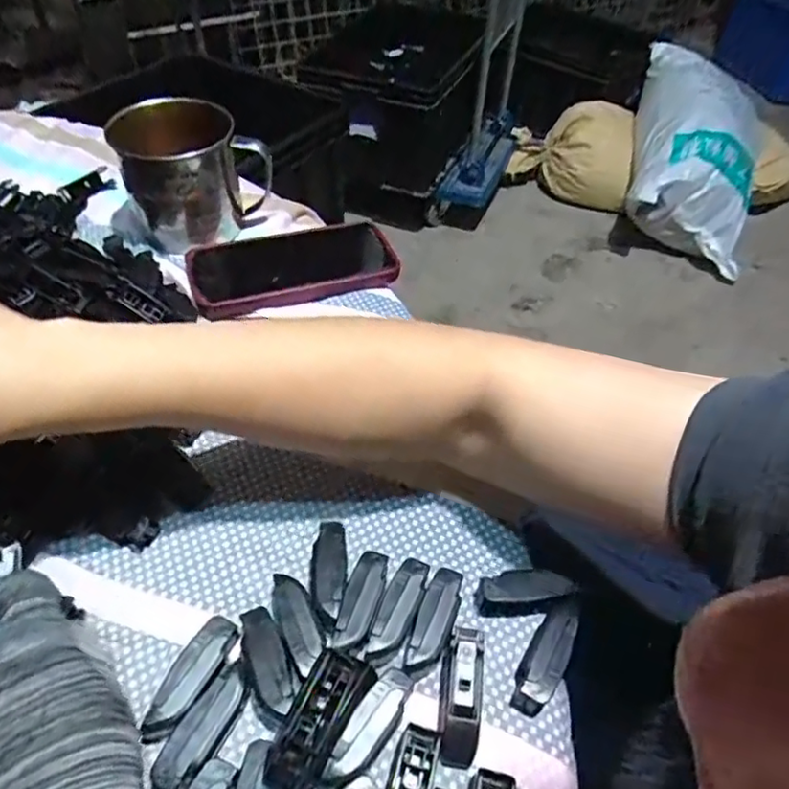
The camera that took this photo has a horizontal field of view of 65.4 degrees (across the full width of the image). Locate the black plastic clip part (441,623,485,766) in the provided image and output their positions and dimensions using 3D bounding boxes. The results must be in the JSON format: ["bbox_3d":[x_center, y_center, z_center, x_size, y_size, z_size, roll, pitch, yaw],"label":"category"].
[{"bbox_3d":[0.030,0.138,0.283,0.018,0.016,0.054,7,49,3],"label":"black plastic clip part"}]

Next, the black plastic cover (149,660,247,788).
[{"bbox_3d":[-0.083,0.146,0.267,0.021,0.007,0.055,26,53,18],"label":"black plastic cover"}]

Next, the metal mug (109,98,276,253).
[{"bbox_3d":[-0.166,-0.177,0.494,0.116,0.093,0.077,-23,54,-21],"label":"metal mug"}]

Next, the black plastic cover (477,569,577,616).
[{"bbox_3d":[0.067,0.102,0.316,0.048,0.016,0.017,-2,49,-5],"label":"black plastic cover"}]

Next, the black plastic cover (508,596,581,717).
[{"bbox_3d":[0.074,0.124,0.294,0.018,0.018,0.055,27,53,19],"label":"black plastic cover"}]

